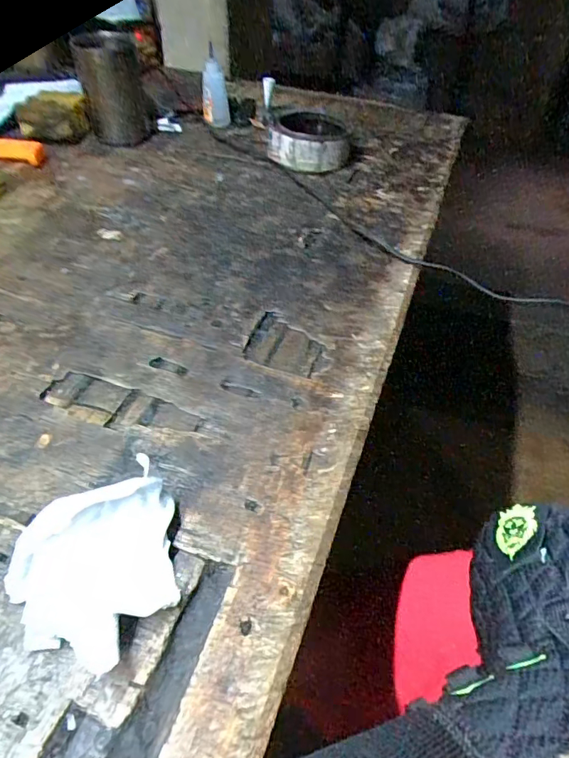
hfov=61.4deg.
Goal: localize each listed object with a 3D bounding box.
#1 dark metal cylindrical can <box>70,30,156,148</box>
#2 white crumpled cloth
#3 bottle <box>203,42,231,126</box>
[{"bbox_3d":[-0.214,-0.370,0.608,0.079,0.116,0.082,-10,48,-13],"label":"dark metal cylindrical can"},{"bbox_3d":[-0.091,0.094,0.249,0.082,0.022,0.088,36,54,27],"label":"white crumpled cloth"},{"bbox_3d":[-0.093,-0.394,0.647,0.035,0.087,0.029,-7,47,-10],"label":"bottle"}]

